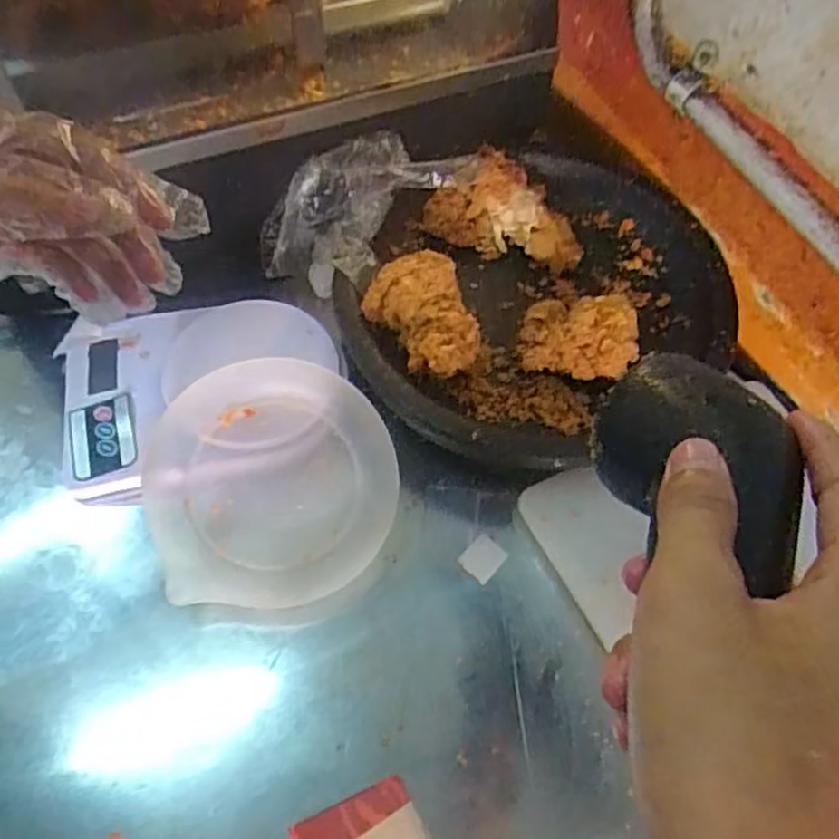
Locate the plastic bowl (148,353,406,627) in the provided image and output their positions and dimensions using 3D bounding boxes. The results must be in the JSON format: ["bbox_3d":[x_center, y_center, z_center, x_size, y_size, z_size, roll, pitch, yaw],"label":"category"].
[{"bbox_3d":[-0.097,0.052,0.476,0.168,0.062,0.162,-7,76,-7],"label":"plastic bowl"}]

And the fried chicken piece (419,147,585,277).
[{"bbox_3d":[0.073,-0.173,0.571,0.128,0.054,0.075,15,61,4],"label":"fried chicken piece"}]

